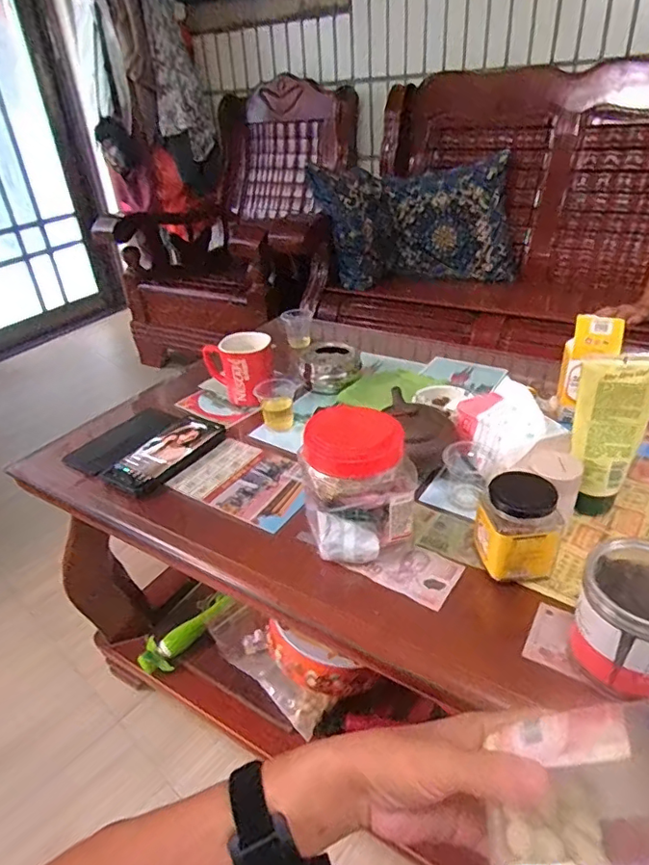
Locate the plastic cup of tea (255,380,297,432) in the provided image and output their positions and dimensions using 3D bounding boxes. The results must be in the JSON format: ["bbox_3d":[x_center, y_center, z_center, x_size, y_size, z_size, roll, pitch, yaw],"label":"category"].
[{"bbox_3d":[-0.069,-0.047,0.789,0.052,0.061,0.066,-3,32,2],"label":"plastic cup of tea"}]

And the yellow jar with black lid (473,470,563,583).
[{"bbox_3d":[0.180,0.094,0.510,0.065,0.097,0.058,-2,33,4],"label":"yellow jar with black lid"}]

